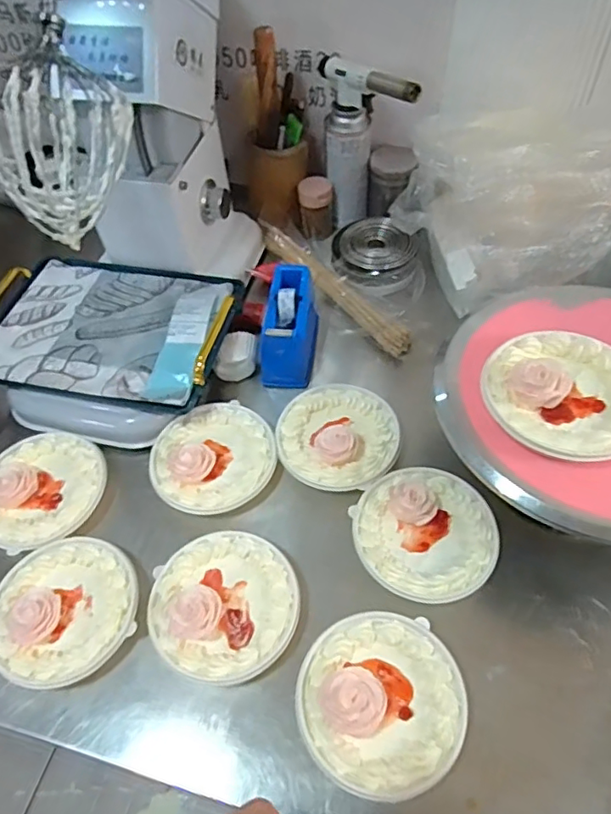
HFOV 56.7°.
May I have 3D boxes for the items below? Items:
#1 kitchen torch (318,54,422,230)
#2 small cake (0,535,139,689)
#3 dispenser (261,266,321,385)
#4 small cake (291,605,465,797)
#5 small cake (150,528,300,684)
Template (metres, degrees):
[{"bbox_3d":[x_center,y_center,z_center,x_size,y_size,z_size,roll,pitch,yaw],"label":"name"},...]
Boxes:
[{"bbox_3d":[0.074,-0.357,0.791,0.066,0.214,0.166,-23,55,-14],"label":"kitchen torch"},{"bbox_3d":[-0.228,0.185,0.532,0.129,0.034,0.134,-1,53,2],"label":"small cake"},{"bbox_3d":[-0.015,-0.099,0.707,0.070,0.088,0.135,5,53,7],"label":"dispenser"},{"bbox_3d":[0.063,0.242,0.474,0.134,0.041,0.137,27,59,21],"label":"small cake"},{"bbox_3d":[-0.076,0.180,0.528,0.131,0.043,0.134,-1,53,2],"label":"small cake"}]

